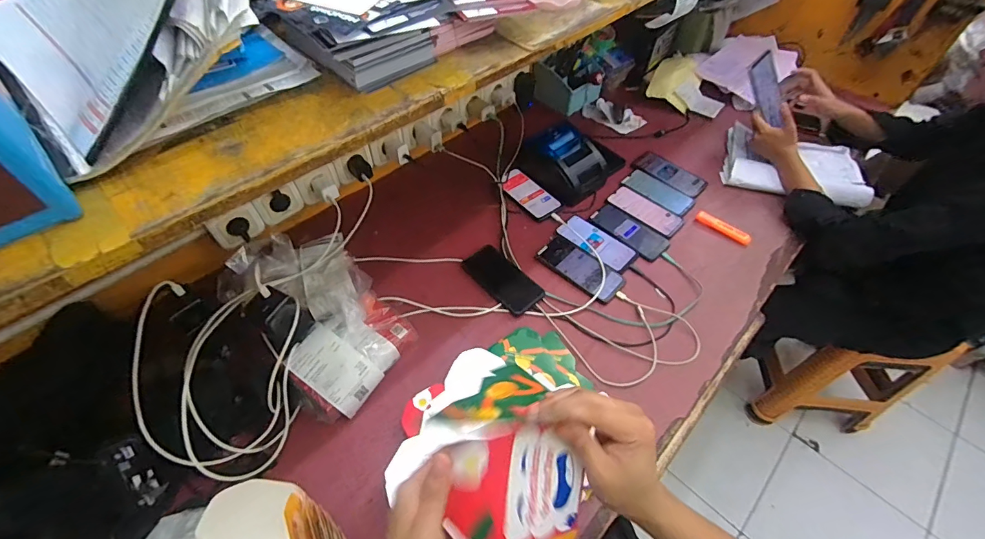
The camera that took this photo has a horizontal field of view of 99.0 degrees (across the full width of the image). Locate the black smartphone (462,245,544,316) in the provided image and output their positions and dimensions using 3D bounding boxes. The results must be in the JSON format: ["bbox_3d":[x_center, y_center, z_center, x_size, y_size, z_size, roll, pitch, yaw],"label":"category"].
[{"bbox_3d":[0.019,0.018,0.806,0.077,0.016,0.163,-35,56,-21],"label":"black smartphone"}]

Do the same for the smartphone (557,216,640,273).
[{"bbox_3d":[0.215,-0.055,0.870,0.162,0.009,0.077,37,60,24],"label":"smartphone"}]

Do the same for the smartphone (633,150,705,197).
[{"bbox_3d":[0.425,-0.233,1.011,0.073,0.012,0.172,-37,61,-26],"label":"smartphone"}]

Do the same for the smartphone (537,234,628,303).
[{"bbox_3d":[0.172,-0.003,0.825,0.165,0.008,0.077,35,59,23],"label":"smartphone"}]

